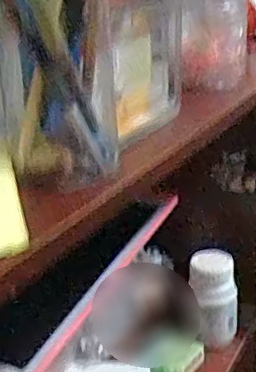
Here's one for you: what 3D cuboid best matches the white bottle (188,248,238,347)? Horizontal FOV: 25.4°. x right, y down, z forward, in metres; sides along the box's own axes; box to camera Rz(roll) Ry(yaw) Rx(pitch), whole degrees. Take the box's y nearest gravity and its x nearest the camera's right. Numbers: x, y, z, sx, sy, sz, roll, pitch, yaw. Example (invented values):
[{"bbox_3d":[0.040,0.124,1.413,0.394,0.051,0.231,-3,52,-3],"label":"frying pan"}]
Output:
[{"bbox_3d":[0.102,0.131,0.673,0.057,0.098,0.044,-1,22,3],"label":"white bottle"}]

